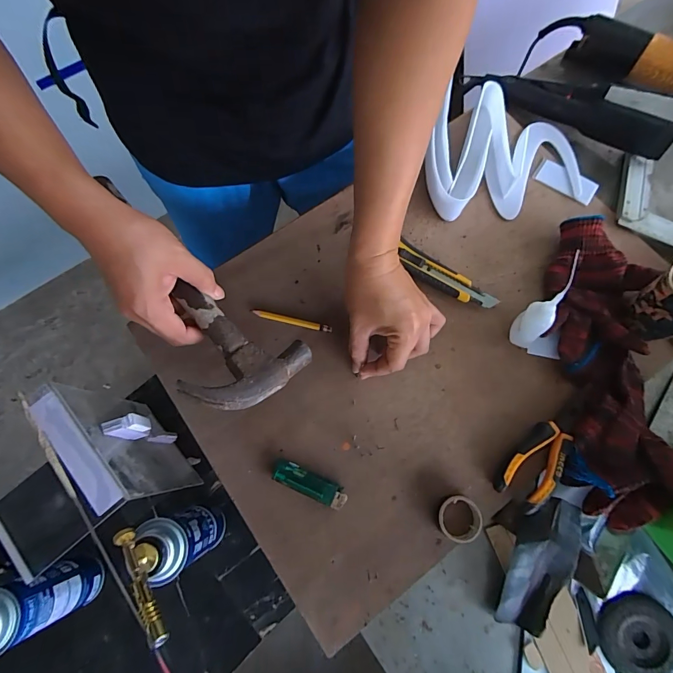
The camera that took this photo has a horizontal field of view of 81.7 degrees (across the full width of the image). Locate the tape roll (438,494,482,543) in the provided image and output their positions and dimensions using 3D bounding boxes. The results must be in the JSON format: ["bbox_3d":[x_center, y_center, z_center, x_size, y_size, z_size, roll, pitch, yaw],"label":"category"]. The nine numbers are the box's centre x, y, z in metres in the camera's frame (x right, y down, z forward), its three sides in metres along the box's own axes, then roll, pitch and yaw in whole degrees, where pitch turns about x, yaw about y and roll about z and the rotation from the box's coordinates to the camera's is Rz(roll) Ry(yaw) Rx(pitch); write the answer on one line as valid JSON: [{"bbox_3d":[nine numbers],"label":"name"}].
[{"bbox_3d":[0.127,0.188,0.403,0.042,0.023,0.043,0,75,1],"label":"tape roll"}]

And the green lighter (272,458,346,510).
[{"bbox_3d":[-0.029,0.158,0.416,0.082,0.009,0.024,23,77,7],"label":"green lighter"}]

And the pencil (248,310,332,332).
[{"bbox_3d":[-0.055,-0.020,0.474,0.100,0.008,0.009,12,76,4],"label":"pencil"}]

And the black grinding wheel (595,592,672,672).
[{"bbox_3d":[0.301,0.299,0.385,0.079,0.007,0.074,0,75,1],"label":"black grinding wheel"}]

